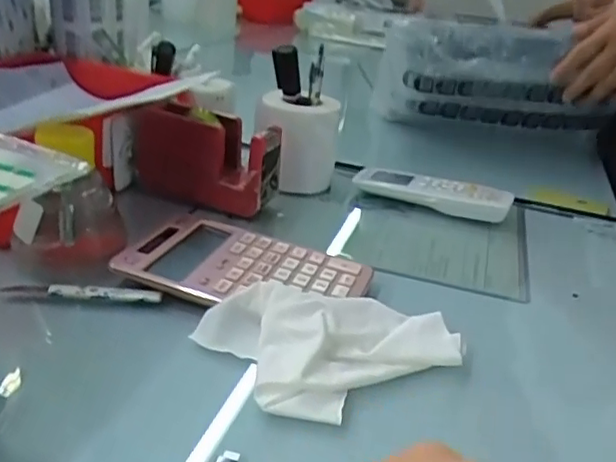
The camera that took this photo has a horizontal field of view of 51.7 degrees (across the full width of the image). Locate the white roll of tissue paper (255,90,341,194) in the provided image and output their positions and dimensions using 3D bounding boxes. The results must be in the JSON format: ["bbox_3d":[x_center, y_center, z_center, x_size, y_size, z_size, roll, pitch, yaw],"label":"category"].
[{"bbox_3d":[-0.010,-0.092,0.668,0.085,0.087,0.069,2,26,-10],"label":"white roll of tissue paper"}]

